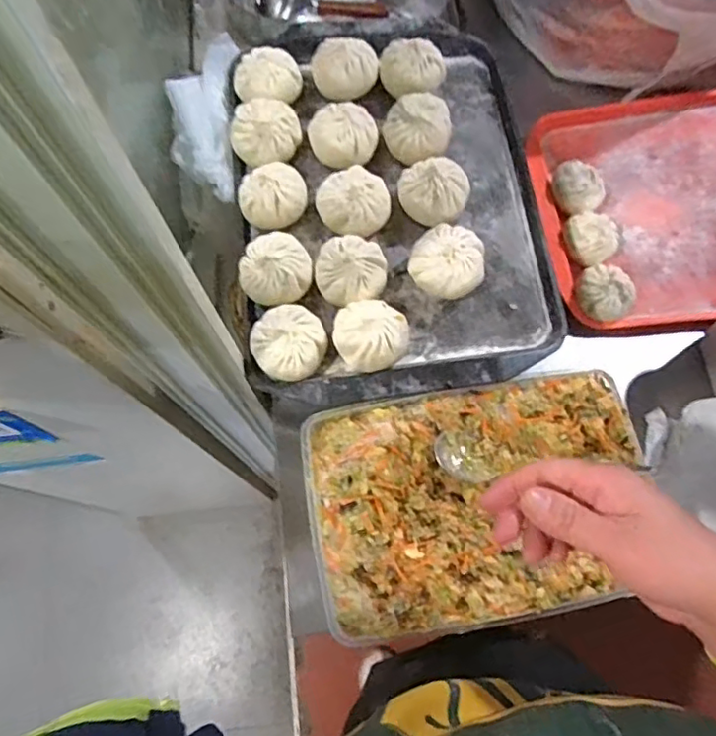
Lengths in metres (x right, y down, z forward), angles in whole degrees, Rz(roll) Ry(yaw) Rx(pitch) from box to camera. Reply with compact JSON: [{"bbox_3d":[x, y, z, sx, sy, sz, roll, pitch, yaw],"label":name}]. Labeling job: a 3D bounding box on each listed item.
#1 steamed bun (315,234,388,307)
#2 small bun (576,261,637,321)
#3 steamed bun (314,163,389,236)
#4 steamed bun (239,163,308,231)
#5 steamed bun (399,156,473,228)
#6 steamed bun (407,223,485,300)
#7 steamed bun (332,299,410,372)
[{"bbox_3d":[-0.006,-0.089,0.557,0.065,0.043,0.062,-5,71,-2],"label":"steamed bun"},{"bbox_3d":[0.282,-0.085,0.676,0.064,0.041,0.057,43,76,13],"label":"small bun"},{"bbox_3d":[-0.002,-0.158,0.578,0.062,0.043,0.063,0,71,0],"label":"steamed bun"},{"bbox_3d":[-0.083,-0.165,0.580,0.067,0.046,0.060,-10,71,-4],"label":"steamed bun"},{"bbox_3d":[0.077,-0.170,0.577,0.062,0.046,0.064,0,71,0],"label":"steamed bun"},{"bbox_3d":[0.083,-0.097,0.552,0.067,0.052,0.060,15,71,5],"label":"steamed bun"},{"bbox_3d":[0.012,-0.028,0.533,0.065,0.051,0.060,0,71,0],"label":"steamed bun"}]

